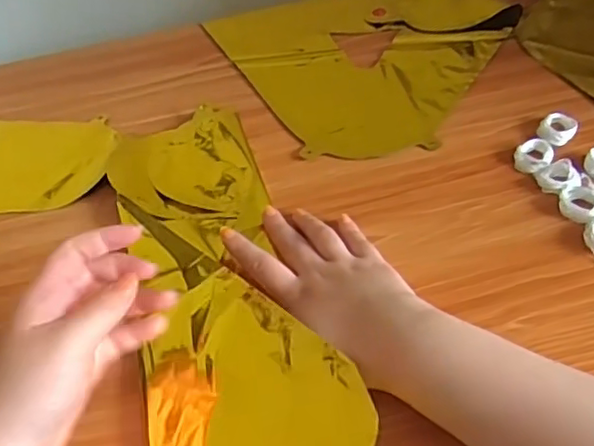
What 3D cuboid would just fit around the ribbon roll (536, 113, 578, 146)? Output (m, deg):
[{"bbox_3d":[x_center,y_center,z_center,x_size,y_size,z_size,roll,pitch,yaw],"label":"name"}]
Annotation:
[{"bbox_3d":[0.221,-0.080,0.528,0.030,0.013,0.027,19,54,22],"label":"ribbon roll"}]

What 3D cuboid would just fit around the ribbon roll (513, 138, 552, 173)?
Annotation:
[{"bbox_3d":[0.195,-0.055,0.512,0.028,0.010,0.035,14,52,18],"label":"ribbon roll"}]

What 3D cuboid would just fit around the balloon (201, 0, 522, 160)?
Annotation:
[{"bbox_3d":[0.079,-0.186,0.632,0.262,0.022,0.284,-23,50,-13],"label":"balloon"}]

